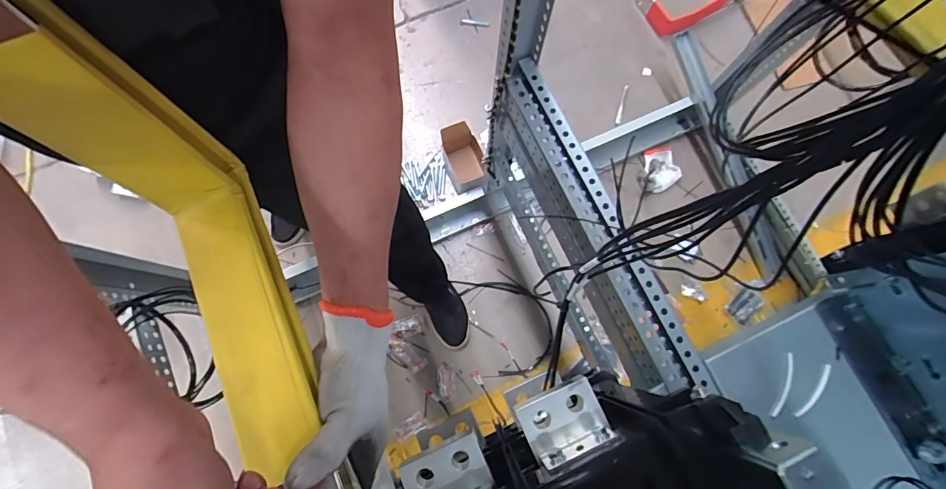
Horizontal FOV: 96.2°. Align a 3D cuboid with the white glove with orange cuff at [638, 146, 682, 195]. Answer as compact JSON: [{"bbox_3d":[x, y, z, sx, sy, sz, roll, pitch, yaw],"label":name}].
[{"bbox_3d":[0.508,-0.203,1.183,0.107,0.055,0.131,-5,77,-2],"label":"white glove with orange cuff"}]

